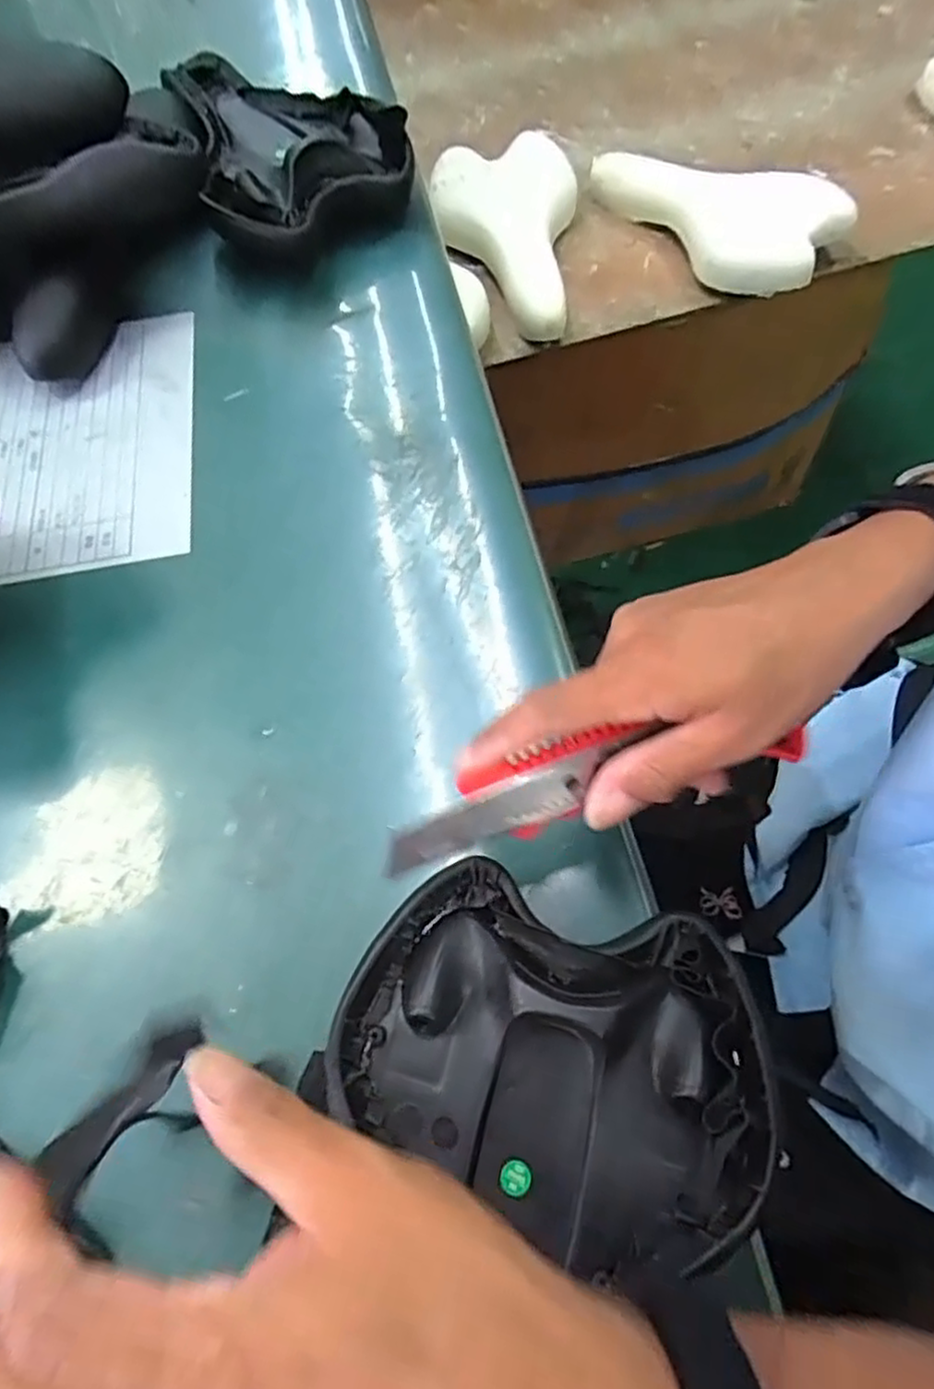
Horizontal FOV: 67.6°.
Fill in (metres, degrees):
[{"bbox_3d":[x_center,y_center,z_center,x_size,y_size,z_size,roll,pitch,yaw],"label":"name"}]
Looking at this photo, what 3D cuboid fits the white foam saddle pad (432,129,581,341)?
[{"bbox_3d":[0.033,-0.479,0.717,0.152,0.044,0.270,5,66,6],"label":"white foam saddle pad"}]

